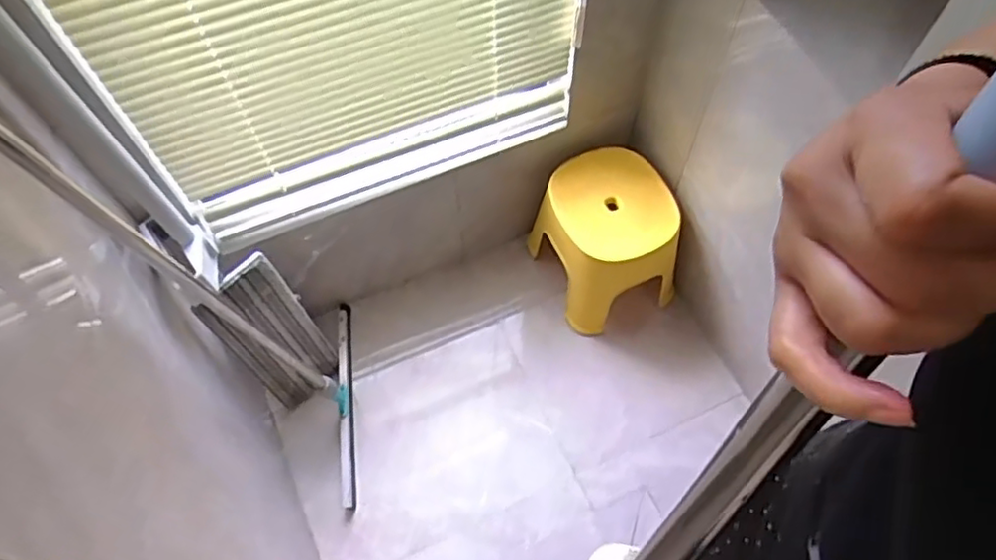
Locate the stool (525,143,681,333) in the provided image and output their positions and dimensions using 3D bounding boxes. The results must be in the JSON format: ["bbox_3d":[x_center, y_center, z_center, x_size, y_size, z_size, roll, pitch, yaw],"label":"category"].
[{"bbox_3d":[0.252,-0.086,1.535,0.278,0.284,0.311,-19,63,-10],"label":"stool"}]

